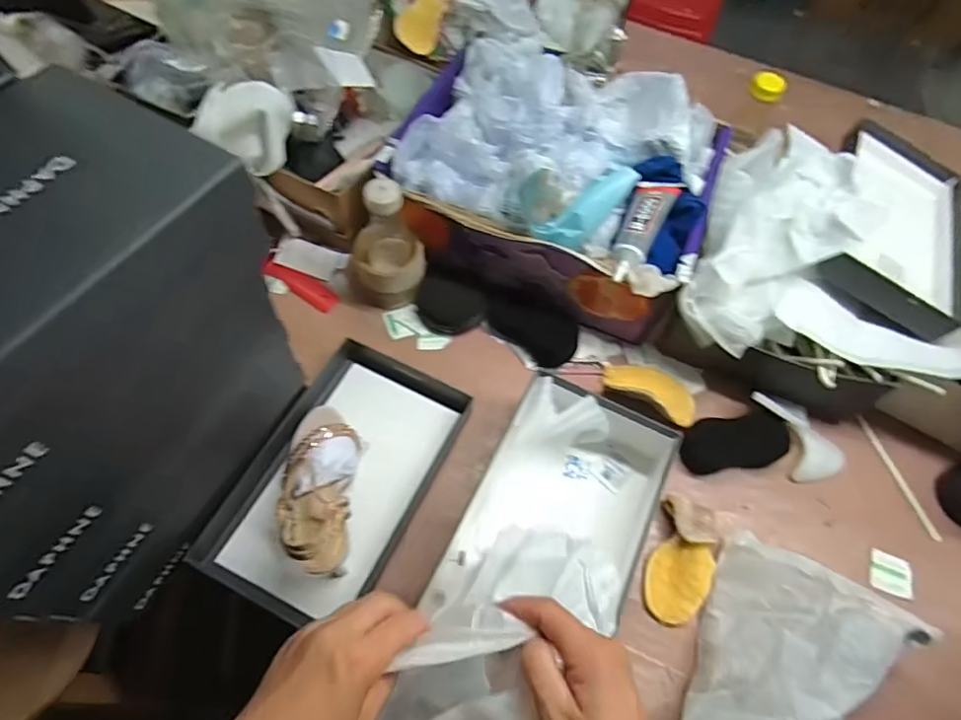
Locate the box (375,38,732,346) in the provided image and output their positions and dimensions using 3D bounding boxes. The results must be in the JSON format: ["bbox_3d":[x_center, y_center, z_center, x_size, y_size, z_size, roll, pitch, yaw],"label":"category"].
[{"bbox_3d":[0.101,-0.251,0.751,0.399,0.162,0.321,21,63,7],"label":"box"}]

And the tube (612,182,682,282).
[{"bbox_3d":[0.193,-0.165,0.669,0.048,0.024,0.169,26,63,9],"label":"tube"}]

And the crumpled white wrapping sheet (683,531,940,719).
[{"bbox_3d":[0.288,0.322,0.537,0.164,0.097,0.267,32,65,13],"label":"crumpled white wrapping sheet"}]

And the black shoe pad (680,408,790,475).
[{"bbox_3d":[0.310,0.102,0.683,0.125,0.008,0.065,-10,88,5],"label":"black shoe pad"}]

